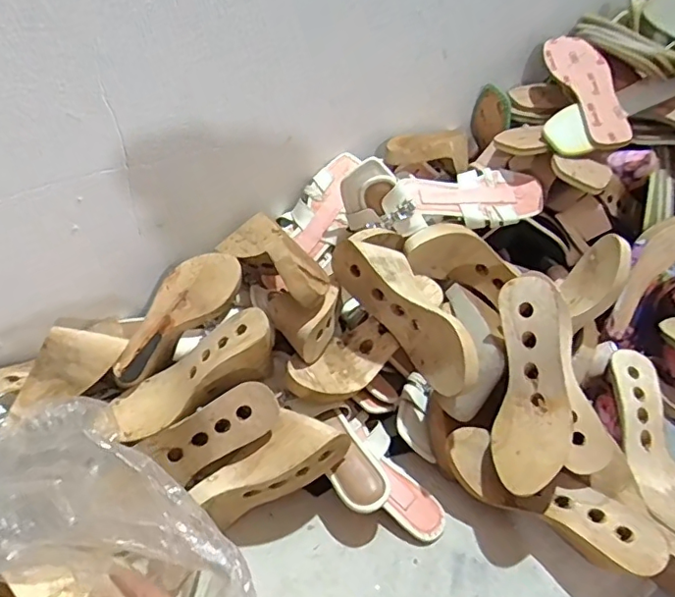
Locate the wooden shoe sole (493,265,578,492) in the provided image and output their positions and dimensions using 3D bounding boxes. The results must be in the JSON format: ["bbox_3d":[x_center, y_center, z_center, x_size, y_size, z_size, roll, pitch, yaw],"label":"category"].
[{"bbox_3d":[0.226,0.092,0.613,0.099,0.055,0.230,5,81,0],"label":"wooden shoe sole"}]

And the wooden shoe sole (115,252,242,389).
[{"bbox_3d":[-0.198,0.022,0.690,0.063,0.057,0.202,31,72,26],"label":"wooden shoe sole"}]

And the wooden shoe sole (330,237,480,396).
[{"bbox_3d":[0.090,0.016,0.658,0.080,0.080,0.222,-26,64,-30],"label":"wooden shoe sole"}]

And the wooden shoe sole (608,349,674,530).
[{"bbox_3d":[0.386,0.177,0.665,0.080,0.046,0.243,-2,58,-7],"label":"wooden shoe sole"}]

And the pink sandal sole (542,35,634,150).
[{"bbox_3d":[0.396,-0.321,0.851,0.071,0.023,0.234,-15,61,3],"label":"pink sandal sole"}]

